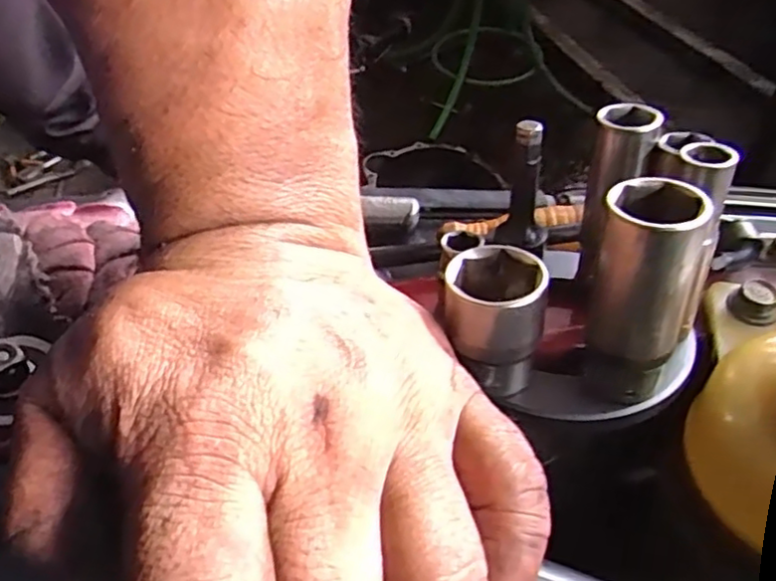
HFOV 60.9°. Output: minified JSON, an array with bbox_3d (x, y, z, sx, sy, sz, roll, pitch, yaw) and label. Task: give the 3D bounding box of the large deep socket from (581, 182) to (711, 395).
[{"bbox_3d":[0.069,0.003,0.185,0.026,0.068,0.027,13,46,14],"label":"large deep socket"}]

